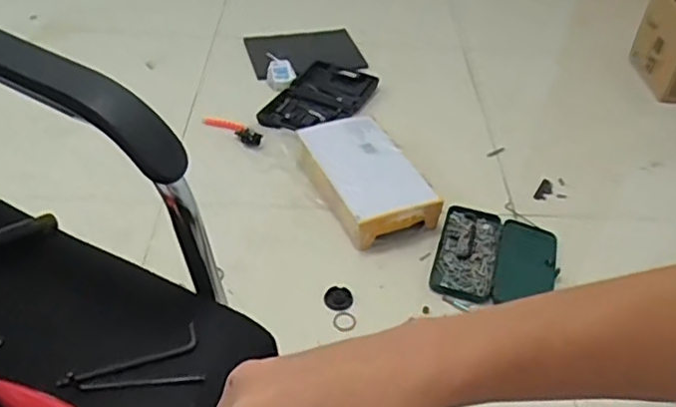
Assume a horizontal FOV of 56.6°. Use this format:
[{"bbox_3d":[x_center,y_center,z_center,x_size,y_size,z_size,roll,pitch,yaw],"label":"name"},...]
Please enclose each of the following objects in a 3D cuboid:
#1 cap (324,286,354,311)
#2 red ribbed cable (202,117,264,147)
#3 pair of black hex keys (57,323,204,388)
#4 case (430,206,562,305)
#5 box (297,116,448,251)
[{"bbox_3d":[0.002,0.183,1.222,0.054,0.010,0.052,7,43,1],"label":"cap"},{"bbox_3d":[-0.265,-0.185,1.582,0.180,0.046,0.051,29,48,23],"label":"red ribbed cable"},{"bbox_3d":[-0.182,0.143,0.554,0.117,0.010,0.058,-9,45,-15],"label":"pair of black hex keys"},{"bbox_3d":[0.333,0.124,1.330,0.251,0.048,0.252,13,44,8],"label":"case"},{"bbox_3d":[0.068,-0.068,1.407,0.208,0.095,0.330,-18,48,-23],"label":"box"}]

